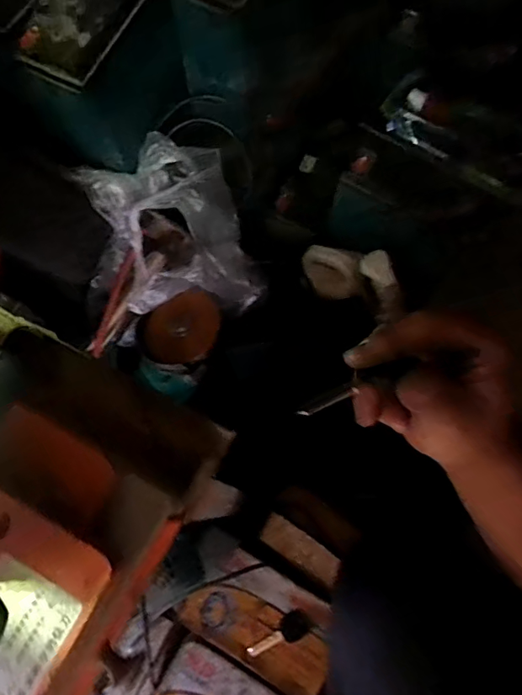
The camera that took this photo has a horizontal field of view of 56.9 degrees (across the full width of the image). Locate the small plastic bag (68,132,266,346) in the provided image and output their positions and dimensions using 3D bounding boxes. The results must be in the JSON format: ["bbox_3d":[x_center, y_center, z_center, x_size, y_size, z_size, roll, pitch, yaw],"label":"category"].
[{"bbox_3d":[-0.111,-0.117,0.527,0.183,0.120,0.172,-22,73,-7],"label":"small plastic bag"}]

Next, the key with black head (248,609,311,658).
[{"bbox_3d":[0.021,0.312,0.522,0.072,0.005,0.027,-30,74,-9],"label":"key with black head"}]

